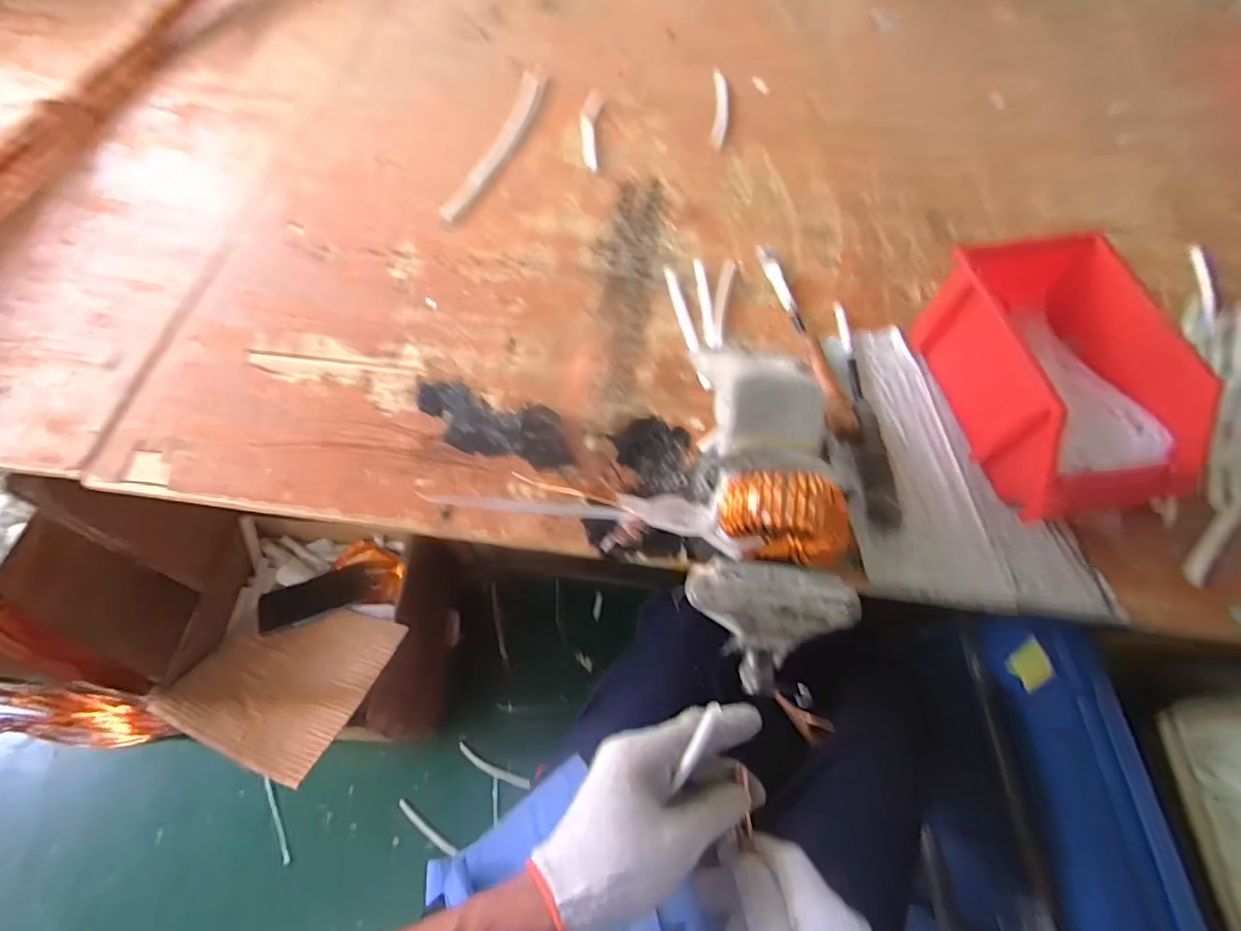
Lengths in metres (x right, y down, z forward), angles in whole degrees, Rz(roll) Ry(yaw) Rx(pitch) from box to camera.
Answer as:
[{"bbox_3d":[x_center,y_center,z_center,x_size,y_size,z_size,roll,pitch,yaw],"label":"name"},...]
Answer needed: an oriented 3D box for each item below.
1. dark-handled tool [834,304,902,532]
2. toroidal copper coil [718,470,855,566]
[{"bbox_3d":[0.238,-0.057,0.574,0.029,0.022,0.258,1,63,0],"label":"dark-handled tool"},{"bbox_3d":[0.102,0.033,0.360,0.077,0.059,0.038,9,63,4],"label":"toroidal copper coil"}]

